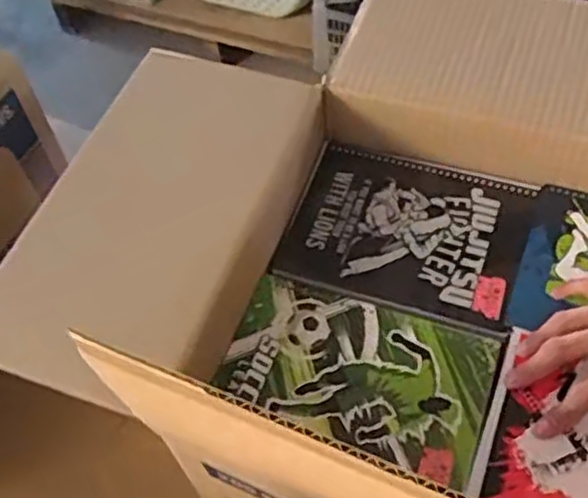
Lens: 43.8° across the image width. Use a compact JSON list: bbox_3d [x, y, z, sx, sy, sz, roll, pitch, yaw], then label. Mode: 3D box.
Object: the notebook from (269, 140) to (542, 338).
[{"bbox_3d":[0.096,-0.016,0.628,0.199,0.008,0.154,16,58,16],"label":"notebook"}]

